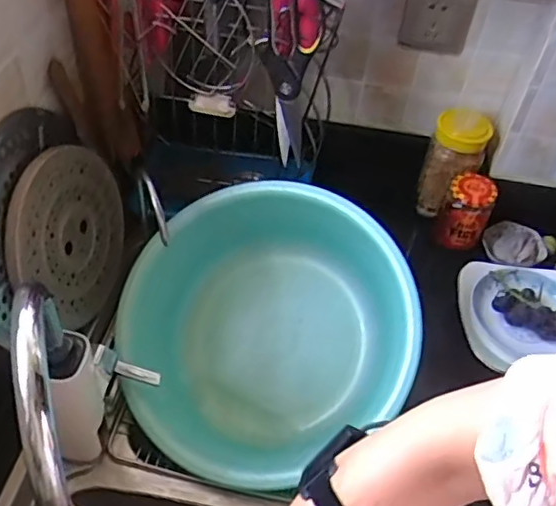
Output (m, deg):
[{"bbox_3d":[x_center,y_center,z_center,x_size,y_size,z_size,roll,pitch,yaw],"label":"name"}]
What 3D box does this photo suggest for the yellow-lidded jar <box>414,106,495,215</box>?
[{"bbox_3d":[0.261,-0.127,0.909,0.078,0.170,0.067,18,49,11],"label":"yellow-lidded jar"}]

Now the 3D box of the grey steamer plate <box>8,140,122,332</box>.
[{"bbox_3d":[-0.253,-0.024,0.750,0.018,0.215,0.194,7,54,16],"label":"grey steamer plate"}]

